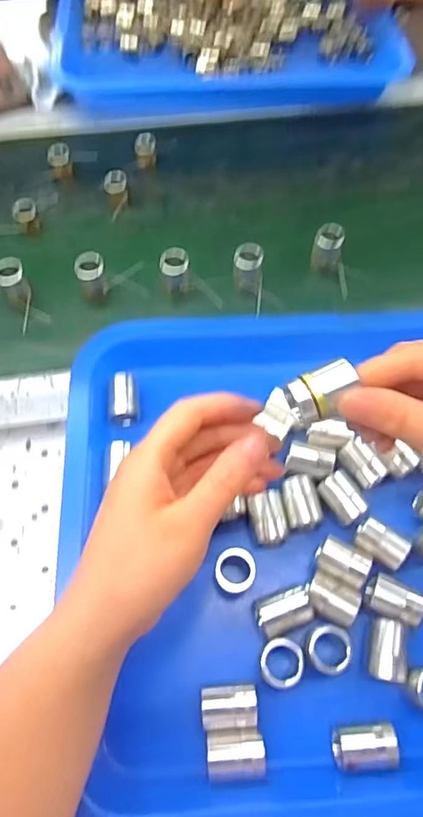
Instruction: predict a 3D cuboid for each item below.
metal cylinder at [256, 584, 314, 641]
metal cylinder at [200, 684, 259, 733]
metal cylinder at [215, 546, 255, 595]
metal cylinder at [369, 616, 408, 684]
[{"bbox_3d":[0.043,0.121,0.295,0.034,0.023,0.022,-18,69,-10],"label":"metal cylinder"},{"bbox_3d":[0.009,0.163,0.273,0.029,0.023,0.020,-3,67,-4],"label":"metal cylinder"},{"bbox_3d":[0.013,0.099,0.299,0.023,0.030,0.024,1,67,-2],"label":"metal cylinder"},{"bbox_3d":[0.100,0.140,0.290,0.020,0.023,0.032,11,67,2],"label":"metal cylinder"}]

